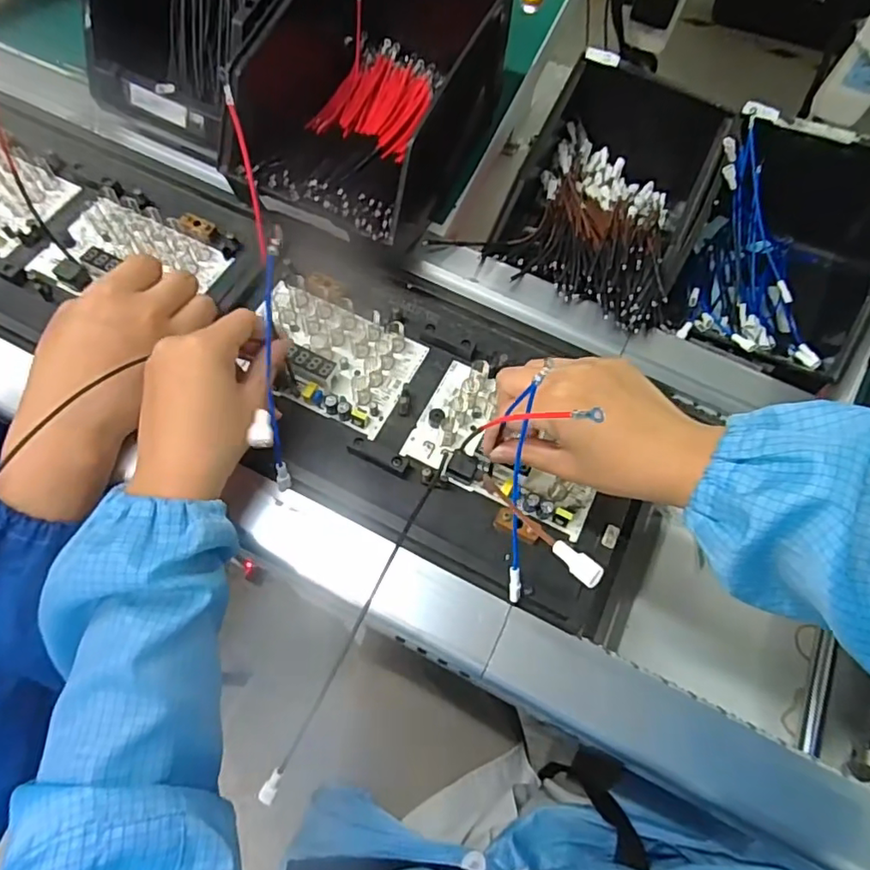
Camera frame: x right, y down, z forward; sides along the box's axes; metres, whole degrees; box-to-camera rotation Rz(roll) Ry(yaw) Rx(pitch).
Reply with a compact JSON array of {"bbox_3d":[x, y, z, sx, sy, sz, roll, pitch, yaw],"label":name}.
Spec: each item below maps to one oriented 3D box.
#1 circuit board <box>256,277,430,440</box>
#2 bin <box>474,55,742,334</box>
[{"bbox_3d":[-0.082,-0.064,0.431,0.132,0.019,0.086,26,65,10],"label":"circuit board"},{"bbox_3d":[0.159,-0.225,0.540,0.166,0.107,0.306,24,64,9],"label":"bin"}]

